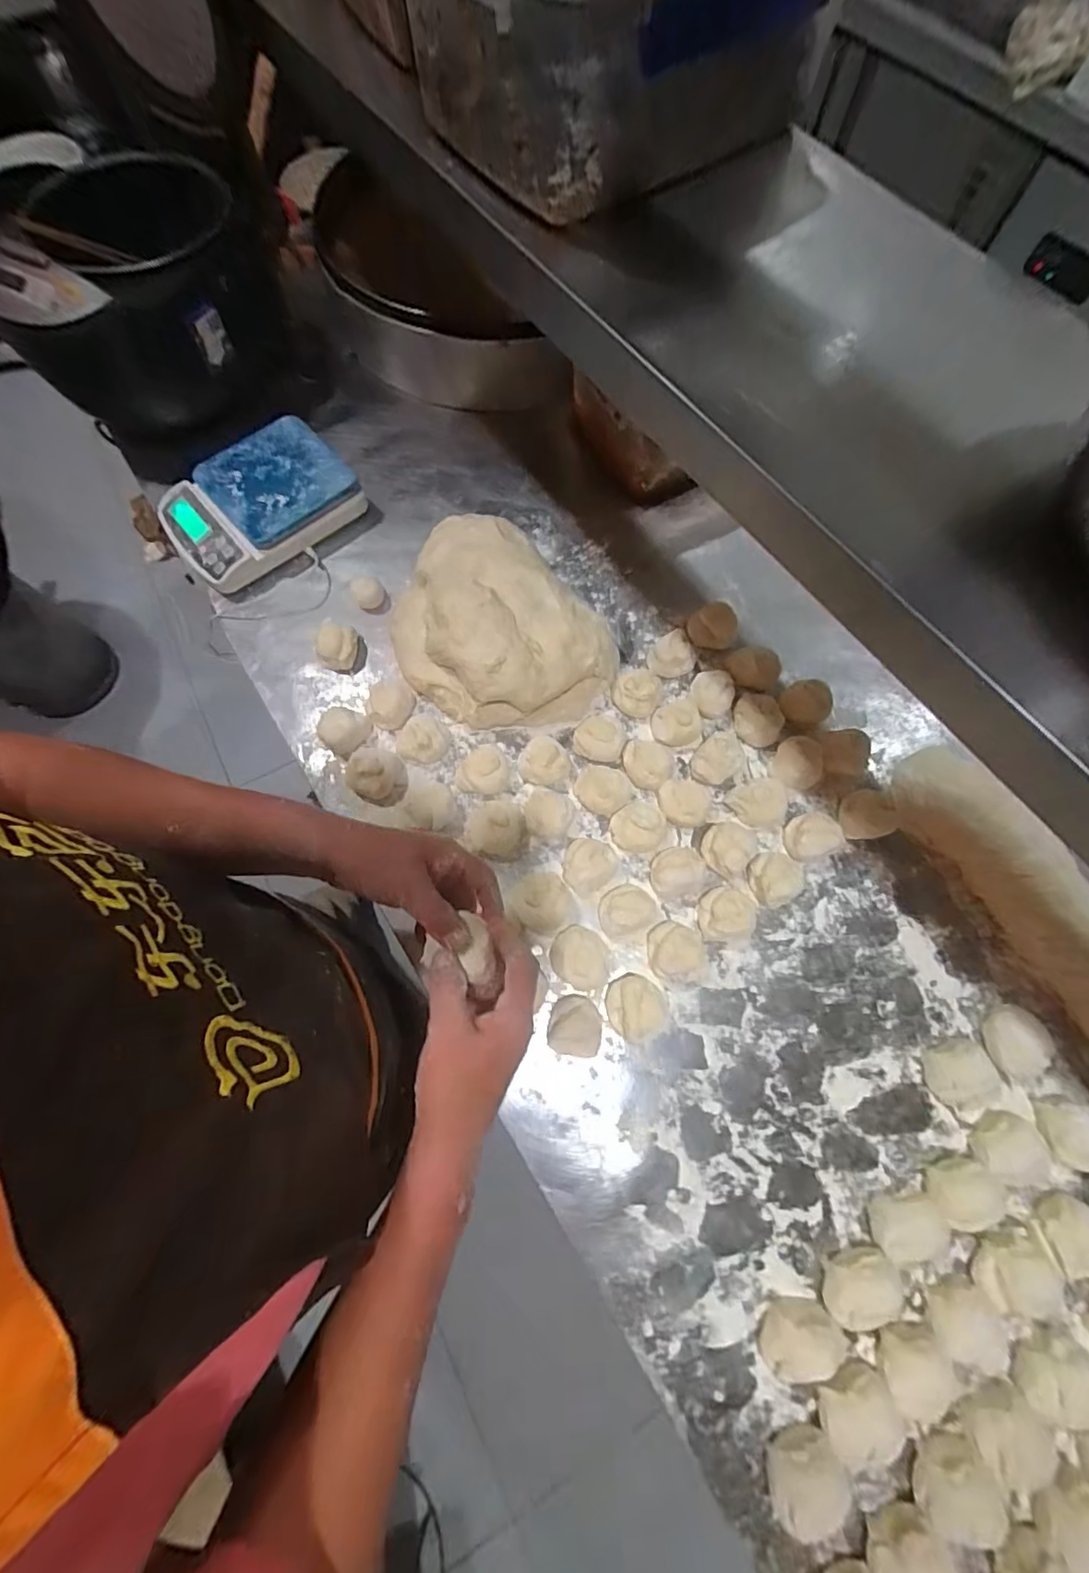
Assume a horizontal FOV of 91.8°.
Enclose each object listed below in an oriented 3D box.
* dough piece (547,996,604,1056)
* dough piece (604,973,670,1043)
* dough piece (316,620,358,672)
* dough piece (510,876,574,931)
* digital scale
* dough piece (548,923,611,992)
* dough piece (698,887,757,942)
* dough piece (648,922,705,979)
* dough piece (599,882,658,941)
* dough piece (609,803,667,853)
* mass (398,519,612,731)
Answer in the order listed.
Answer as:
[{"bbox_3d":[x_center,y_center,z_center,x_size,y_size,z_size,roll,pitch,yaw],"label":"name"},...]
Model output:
[{"bbox_3d":[0.029,0.220,0.486,0.050,0.036,0.049,0,73,-2],"label":"dough piece"},{"bbox_3d":[0.089,0.209,0.494,0.057,0.032,0.058,-5,74,-3],"label":"dough piece"},{"bbox_3d":[-0.246,-0.165,0.619,0.047,0.031,0.056,5,72,1],"label":"dough piece"},{"bbox_3d":[-0.002,0.116,0.523,0.058,0.025,0.051,-5,74,-3],"label":"dough piece"},{"bbox_3d":[-0.353,-0.351,0.664,0.226,0.061,0.154,-38,76,-12],"label":"digital scale"},{"bbox_3d":[0.035,0.164,0.506,0.056,0.033,0.052,0,73,-2],"label":"dough piece"},{"bbox_3d":[0.179,0.126,0.519,0.047,0.039,0.050,0,73,-2],"label":"dough piece"},{"bbox_3d":[0.127,0.157,0.506,0.049,0.038,0.050,0,73,-2],"label":"dough piece"},{"bbox_3d":[0.082,0.123,0.517,0.053,0.036,0.048,-22,75,-8],"label":"dough piece"},{"bbox_3d":[0.097,0.044,0.546,0.051,0.031,0.049,0,73,-2],"label":"dough piece"},{"bbox_3d":[-0.063,-0.183,0.590,0.208,0.091,0.274,-35,78,-11],"label":"mass"}]

